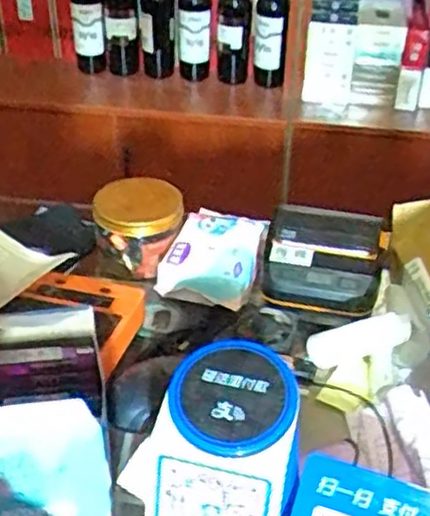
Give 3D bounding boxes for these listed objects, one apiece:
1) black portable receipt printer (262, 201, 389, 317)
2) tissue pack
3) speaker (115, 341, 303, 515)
[{"bbox_3d":[0.101,-0.001,0.660,0.106,0.046,0.115,9,37,10],"label":"black portable receipt printer"},{"bbox_3d":[0.002,-0.002,0.676,0.085,0.030,0.105,15,39,17],"label":"tissue pack"},{"bbox_3d":[0.006,0.123,0.440,0.088,0.106,0.094,12,38,14],"label":"speaker"}]

